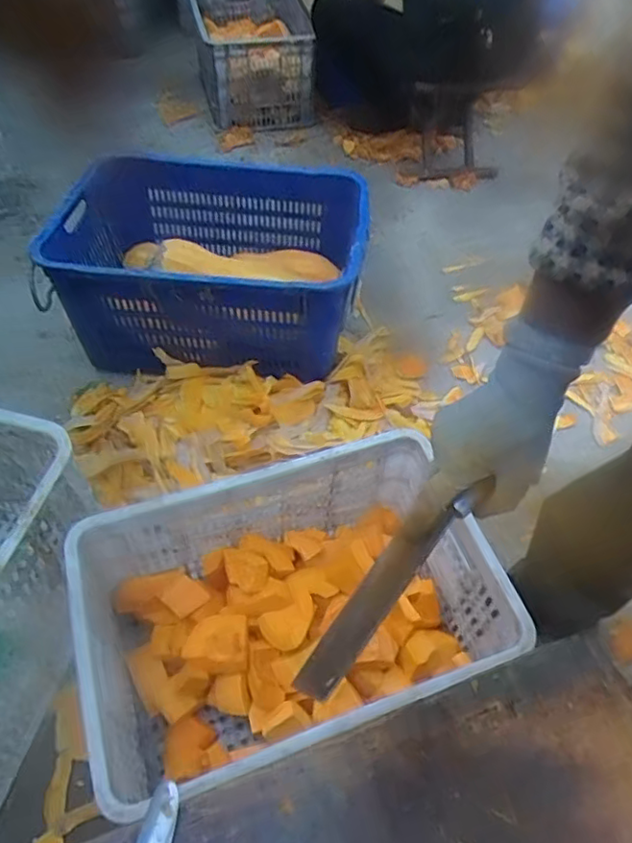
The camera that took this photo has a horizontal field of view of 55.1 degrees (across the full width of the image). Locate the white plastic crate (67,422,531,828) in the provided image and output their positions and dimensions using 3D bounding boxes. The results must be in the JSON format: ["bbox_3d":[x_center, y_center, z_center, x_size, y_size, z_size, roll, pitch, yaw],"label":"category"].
[{"bbox_3d":[-0.040,0.269,0.833,0.528,0.240,0.332,-17,55,-12],"label":"white plastic crate"}]

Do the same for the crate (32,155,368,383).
[{"bbox_3d":[-0.193,-0.316,1.209,0.555,0.278,0.348,4,54,3],"label":"crate"}]

